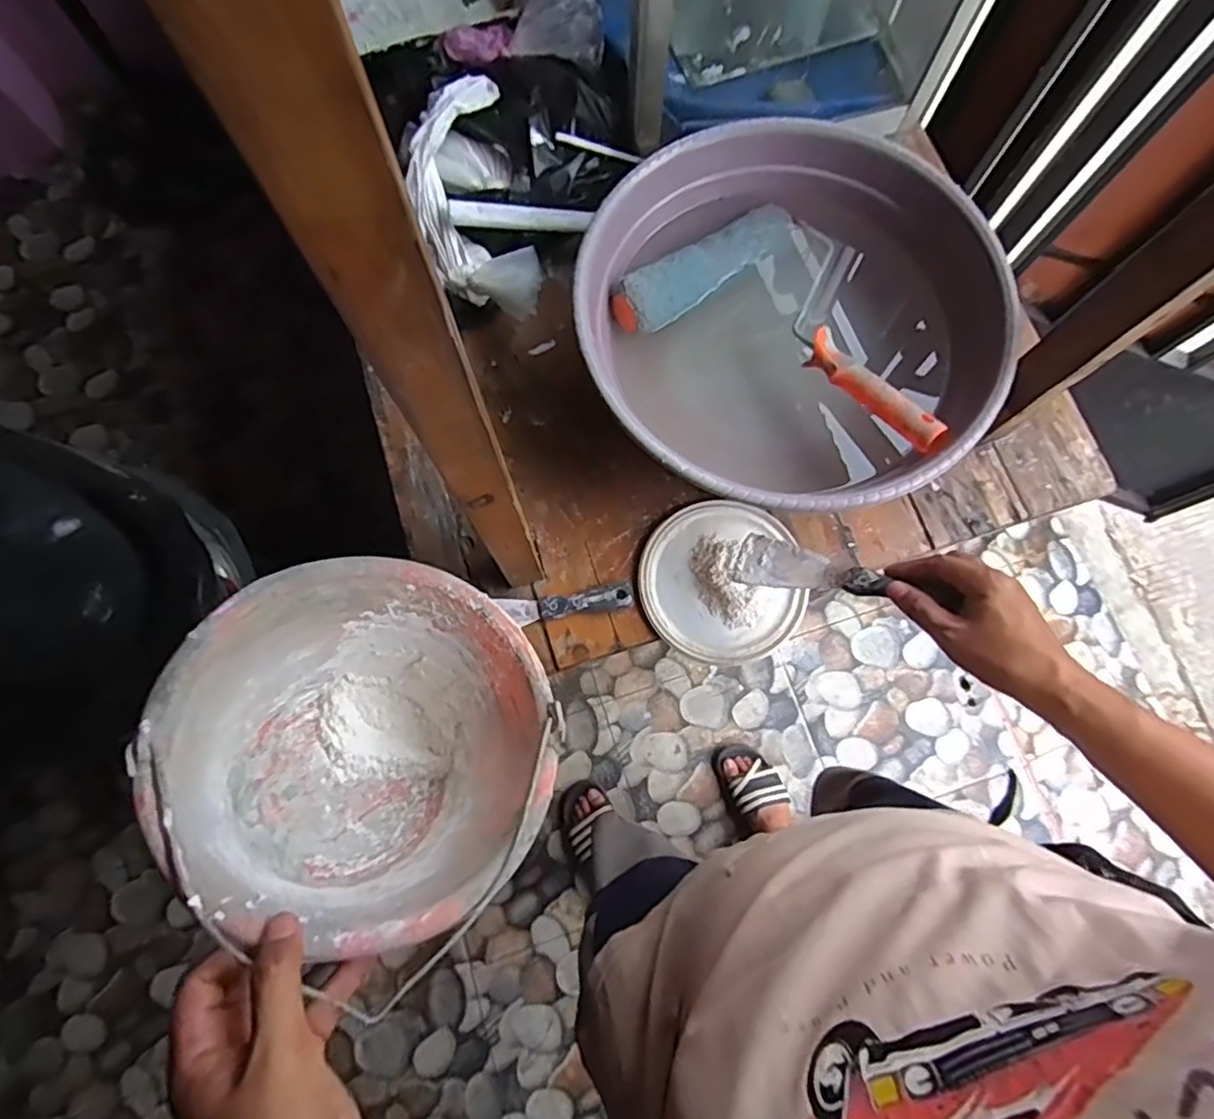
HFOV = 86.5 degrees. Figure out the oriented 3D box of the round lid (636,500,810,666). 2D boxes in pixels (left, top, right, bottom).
[{"bbox_3d":[0.120,0.022,0.684,0.164,0.024,0.169,0,76,0],"label":"round lid"}]

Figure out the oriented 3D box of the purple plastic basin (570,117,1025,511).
[{"bbox_3d":[0.180,-0.231,0.694,0.395,0.155,0.405,0,76,0],"label":"purple plastic basin"}]

